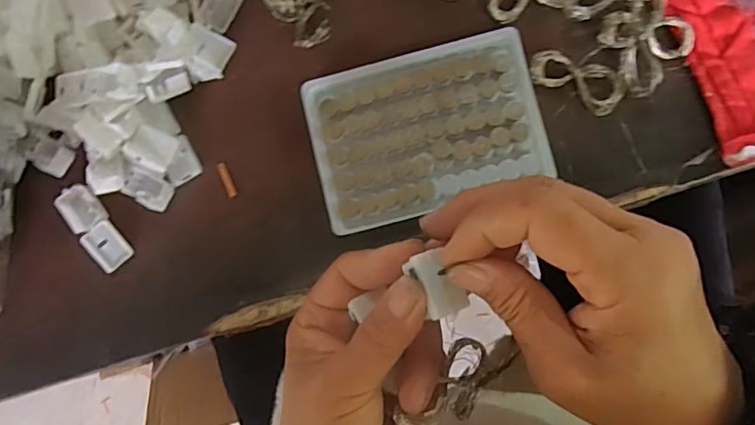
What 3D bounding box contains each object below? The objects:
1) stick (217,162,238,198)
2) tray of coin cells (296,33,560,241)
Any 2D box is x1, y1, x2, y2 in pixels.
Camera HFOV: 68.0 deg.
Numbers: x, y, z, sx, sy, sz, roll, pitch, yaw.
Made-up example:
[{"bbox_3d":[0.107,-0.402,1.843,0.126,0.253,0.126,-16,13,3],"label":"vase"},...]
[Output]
[{"bbox_3d":[-0.092,-0.020,0.340,0.006,0.004,0.024,-24,83,4],"label":"stick"},{"bbox_3d":[0.027,-0.049,0.324,0.129,0.007,0.093,-15,83,5],"label":"tray of coin cells"}]

